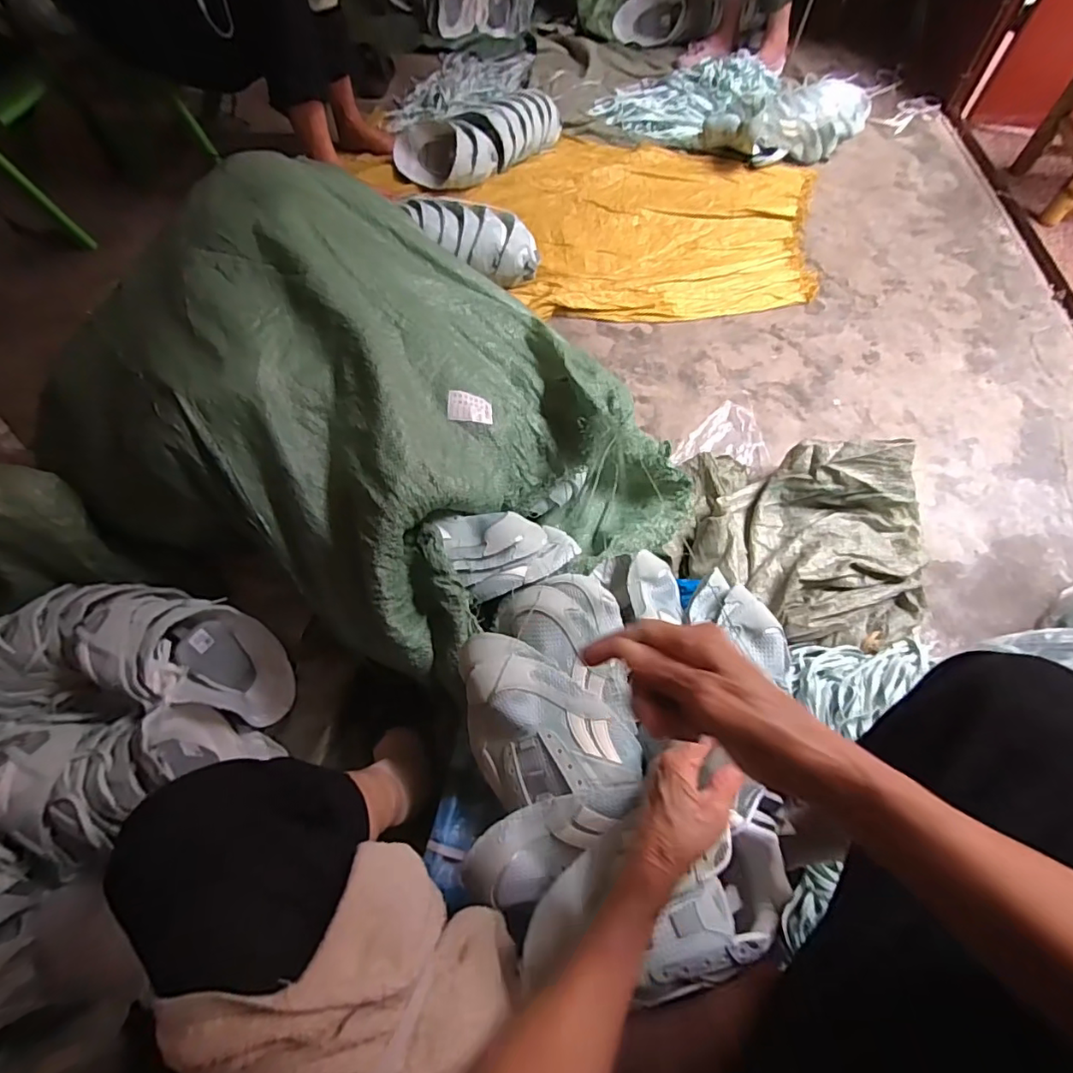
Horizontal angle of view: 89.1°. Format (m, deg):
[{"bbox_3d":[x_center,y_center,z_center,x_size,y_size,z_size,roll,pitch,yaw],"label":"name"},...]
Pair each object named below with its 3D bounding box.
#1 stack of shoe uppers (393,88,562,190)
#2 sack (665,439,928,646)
[{"bbox_3d":[-0.156,-1.096,1.459,0.262,0.135,0.397,40,70,18],"label":"stack of shoe uppers"},{"bbox_3d":[0.426,0.005,0.879,0.380,0.130,0.327,14,64,7],"label":"sack"}]

